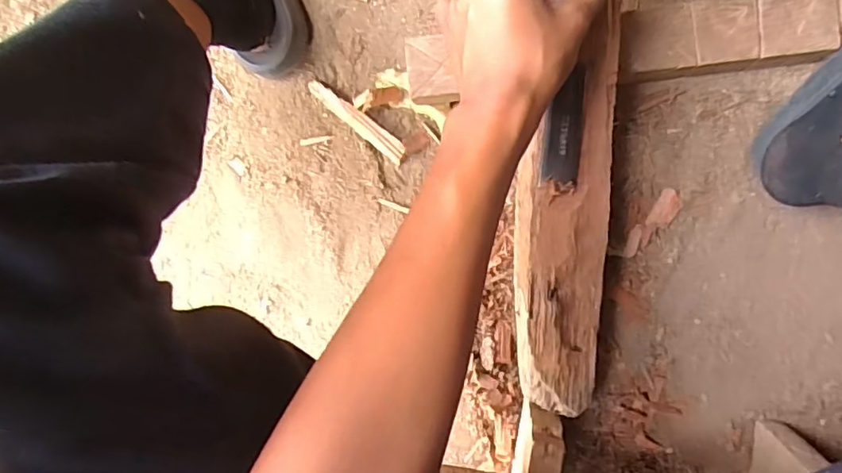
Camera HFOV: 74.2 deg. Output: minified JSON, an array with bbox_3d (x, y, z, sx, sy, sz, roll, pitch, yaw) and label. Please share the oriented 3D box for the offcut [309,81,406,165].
[{"bbox_3d":[-0.062,-0.111,0.528,0.118,0.005,0.020,39,123,14],"label":"offcut"}]

